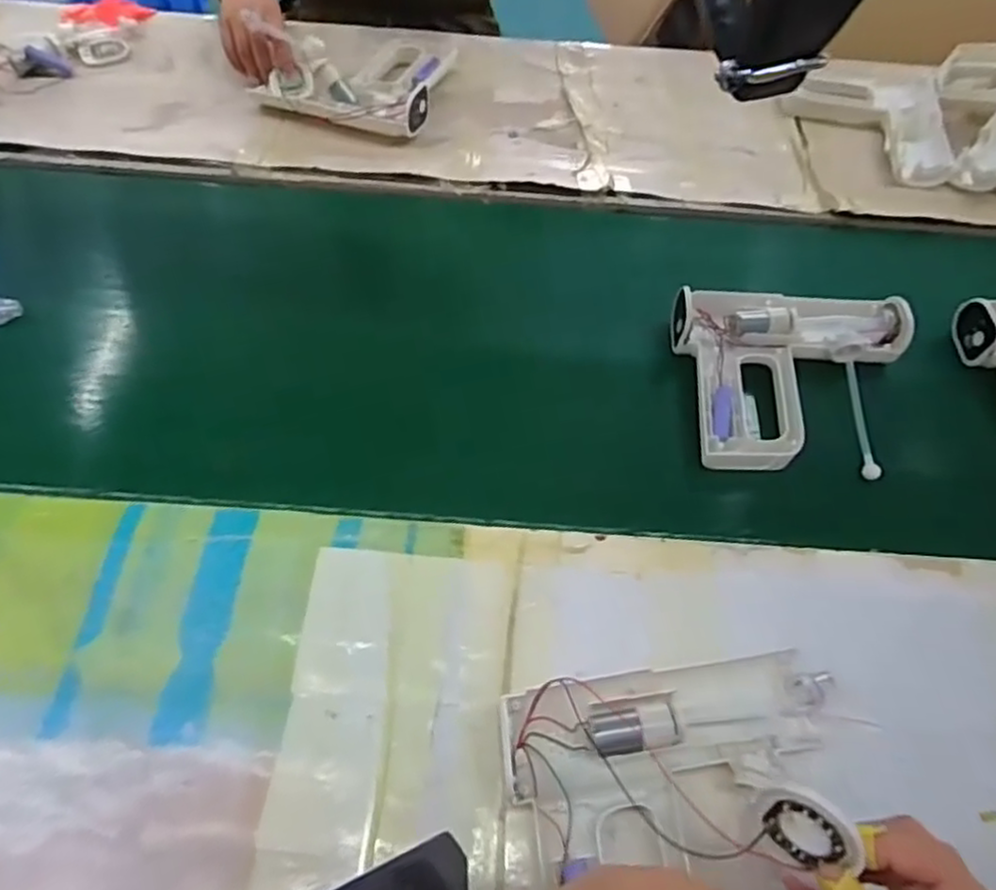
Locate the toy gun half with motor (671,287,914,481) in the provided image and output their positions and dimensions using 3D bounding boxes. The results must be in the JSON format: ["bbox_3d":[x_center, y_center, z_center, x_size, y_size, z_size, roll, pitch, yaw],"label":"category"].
[{"bbox_3d":[0.269,-0.070,0.622,0.206,0.040,0.193,4,57,-1],"label":"toy gun half with motor"}]

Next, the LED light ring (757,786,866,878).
[{"bbox_3d":[0.138,0.171,0.307,0.009,0.041,0.042,-28,17,-40],"label":"LED light ring"}]

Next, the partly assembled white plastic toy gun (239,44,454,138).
[{"bbox_3d":[-0.171,-0.461,0.851,0.202,0.044,0.176,14,57,5],"label":"partly assembled white plastic toy gun"}]

